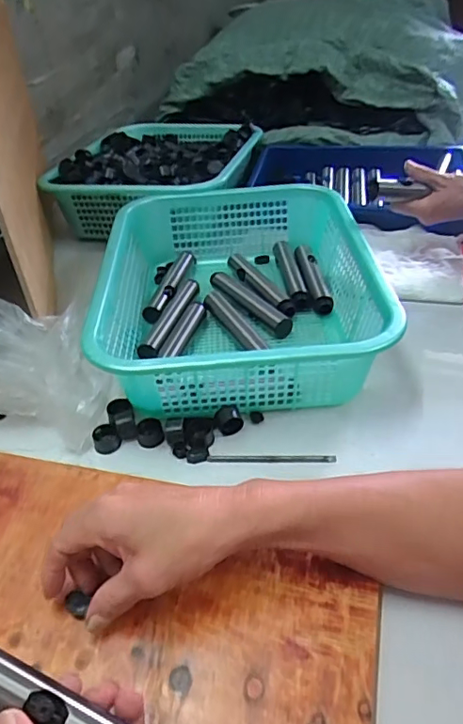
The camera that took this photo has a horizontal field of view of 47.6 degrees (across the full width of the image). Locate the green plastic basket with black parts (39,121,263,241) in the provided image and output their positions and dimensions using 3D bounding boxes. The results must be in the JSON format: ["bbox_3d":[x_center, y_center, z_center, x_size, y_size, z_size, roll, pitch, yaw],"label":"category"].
[{"bbox_3d":[-0.114,-0.302,0.857,0.274,0.106,0.302,9,42,14],"label":"green plastic basket with black parts"}]

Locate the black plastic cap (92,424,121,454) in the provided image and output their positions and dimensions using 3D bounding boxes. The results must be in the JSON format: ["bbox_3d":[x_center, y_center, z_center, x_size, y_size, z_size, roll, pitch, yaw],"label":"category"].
[{"bbox_3d":[-0.122,0.074,0.509,0.024,0.018,0.022,-2,37,1],"label":"black plastic cap"}]

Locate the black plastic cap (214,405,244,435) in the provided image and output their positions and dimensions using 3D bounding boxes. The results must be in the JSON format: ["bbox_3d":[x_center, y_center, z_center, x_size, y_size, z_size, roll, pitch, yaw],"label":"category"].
[{"bbox_3d":[-0.004,0.055,0.507,0.022,0.018,0.023,-15,39,-16],"label":"black plastic cap"}]

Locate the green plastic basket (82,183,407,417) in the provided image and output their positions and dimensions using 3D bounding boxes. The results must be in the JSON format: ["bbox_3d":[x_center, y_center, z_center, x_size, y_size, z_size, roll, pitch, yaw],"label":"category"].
[{"bbox_3d":[0.006,-0.081,0.613,0.288,0.118,0.350,-4,37,-1],"label":"green plastic basket"}]

